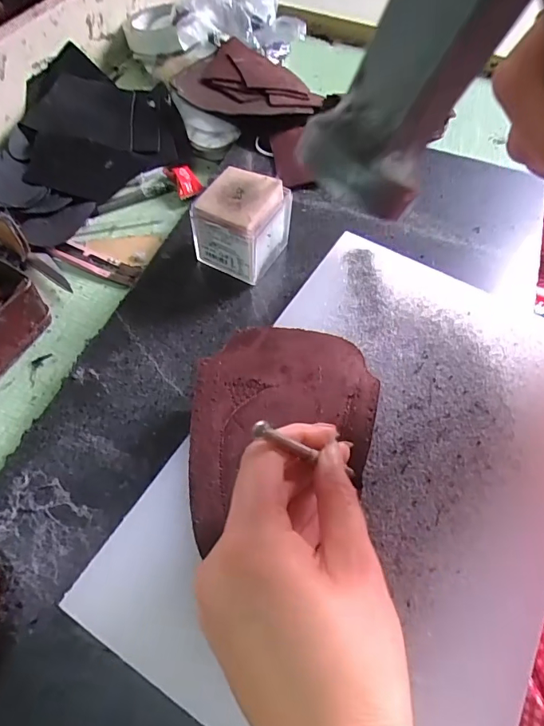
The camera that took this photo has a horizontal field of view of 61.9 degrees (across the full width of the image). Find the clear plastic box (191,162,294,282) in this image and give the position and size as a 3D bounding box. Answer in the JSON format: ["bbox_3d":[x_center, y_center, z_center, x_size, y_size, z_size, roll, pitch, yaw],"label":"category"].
[{"bbox_3d":[-0.023,-0.103,0.344,0.057,0.060,0.063,28,61,13],"label":"clear plastic box"}]

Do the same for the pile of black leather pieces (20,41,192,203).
[{"bbox_3d":[-0.177,-0.240,0.455,0.153,0.042,0.180,-24,63,-17],"label":"pile of black leather pieces"}]

